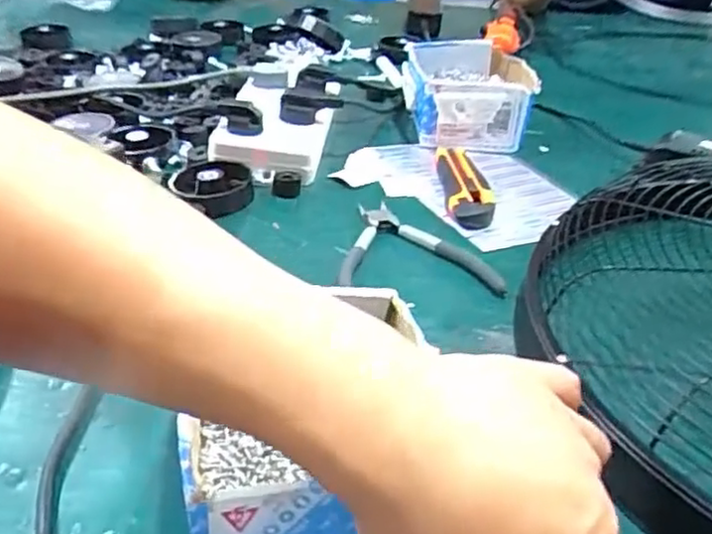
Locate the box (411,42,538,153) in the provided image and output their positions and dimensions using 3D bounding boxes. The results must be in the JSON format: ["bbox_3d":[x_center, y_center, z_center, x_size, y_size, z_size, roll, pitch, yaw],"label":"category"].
[{"bbox_3d":[0.120,-0.190,0.743,0.137,0.065,0.154,2,34,-1],"label":"box"}]

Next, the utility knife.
[{"bbox_3d":[0.099,-0.077,0.621,0.039,0.015,0.136,2,34,-1],"label":"utility knife"}]

